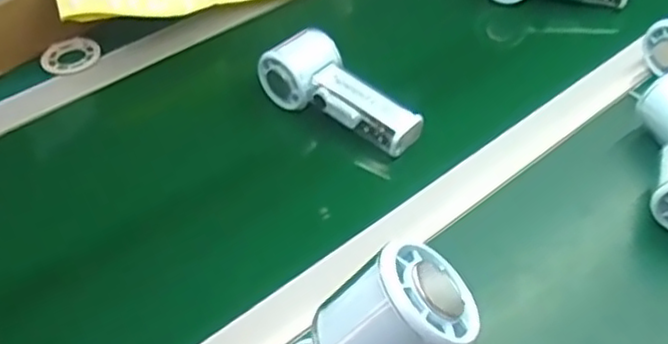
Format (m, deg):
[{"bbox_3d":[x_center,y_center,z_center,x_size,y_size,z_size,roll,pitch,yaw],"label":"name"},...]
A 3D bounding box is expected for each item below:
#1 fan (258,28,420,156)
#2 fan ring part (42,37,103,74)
[{"bbox_3d":[0.008,-0.065,0.615,0.152,0.054,0.056,31,55,28],"label":"fan"},{"bbox_3d":[-0.264,-0.117,0.694,0.055,0.010,0.044,-30,52,-24],"label":"fan ring part"}]

